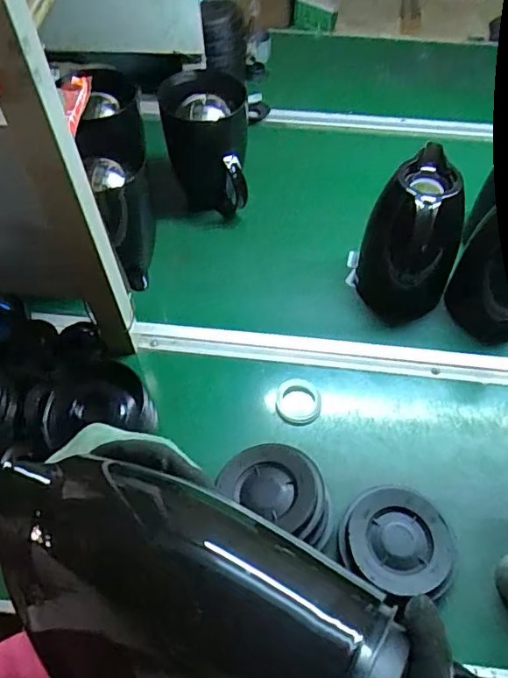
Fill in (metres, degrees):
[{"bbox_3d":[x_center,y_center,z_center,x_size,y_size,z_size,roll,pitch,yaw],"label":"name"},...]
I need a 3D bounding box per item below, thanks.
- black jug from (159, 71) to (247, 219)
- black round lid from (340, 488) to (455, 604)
[{"bbox_3d":[-0.075,-0.294,0.825,0.114,0.183,0.117,-10,55,-6],"label":"black jug"},{"bbox_3d":[0.150,0.210,0.556,0.113,0.010,0.107,-2,58,4],"label":"black round lid"}]

